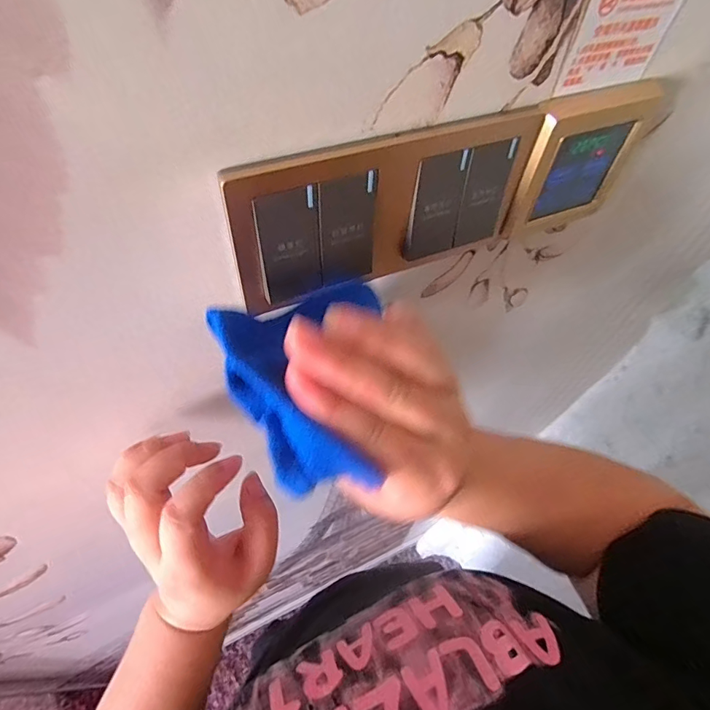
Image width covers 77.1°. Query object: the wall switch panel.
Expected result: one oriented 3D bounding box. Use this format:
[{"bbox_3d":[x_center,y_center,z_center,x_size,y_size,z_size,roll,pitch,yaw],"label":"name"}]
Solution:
[{"bbox_3d":[0.021,-0.077,0.234,0.170,0.073,0.015,-21,59,-18],"label":"wall switch panel"}]

